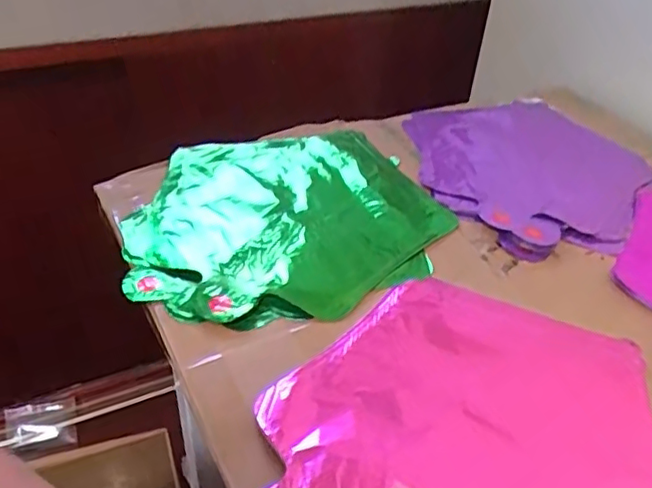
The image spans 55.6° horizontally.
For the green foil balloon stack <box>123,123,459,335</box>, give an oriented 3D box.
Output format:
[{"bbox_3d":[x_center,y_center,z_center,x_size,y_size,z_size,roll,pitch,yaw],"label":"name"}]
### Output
[{"bbox_3d":[-0.033,-0.027,0.517,0.252,0.012,0.237,-5,40,-13],"label":"green foil balloon stack"}]

